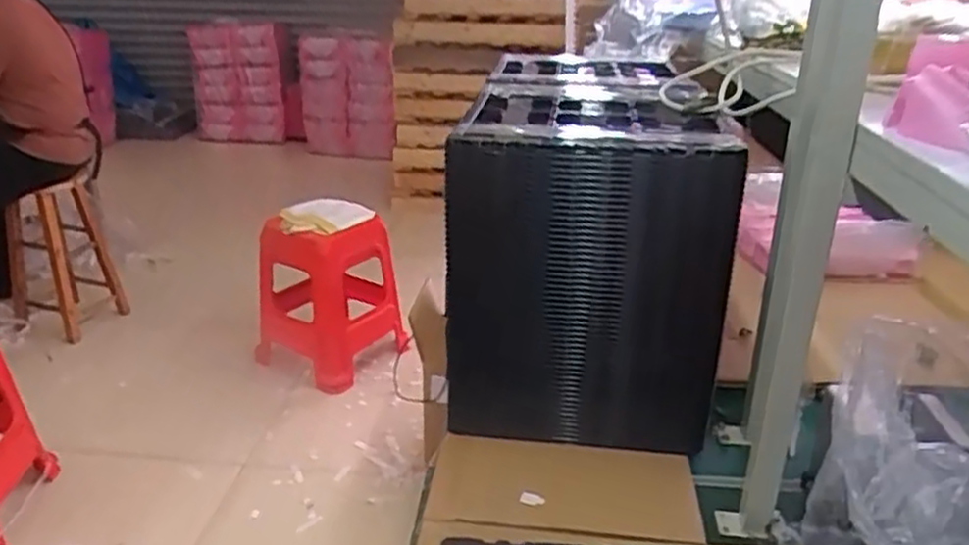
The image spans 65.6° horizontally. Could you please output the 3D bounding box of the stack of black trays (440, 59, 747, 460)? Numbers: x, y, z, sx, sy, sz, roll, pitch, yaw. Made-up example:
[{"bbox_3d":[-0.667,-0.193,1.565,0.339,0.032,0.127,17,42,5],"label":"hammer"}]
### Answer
[{"bbox_3d":[0.161,-0.068,1.164,0.339,0.420,0.596,5,24,10],"label":"stack of black trays"}]

